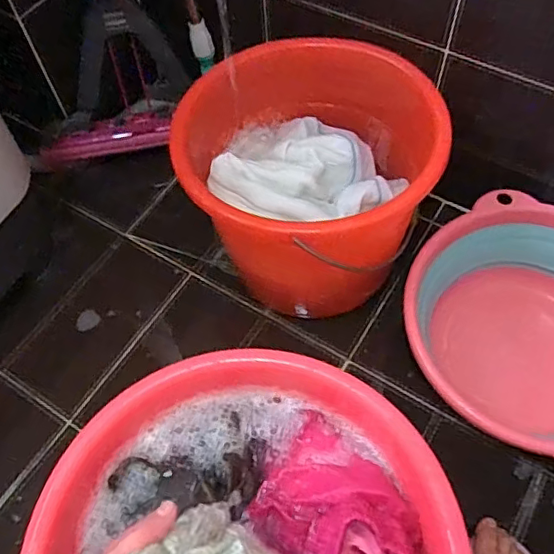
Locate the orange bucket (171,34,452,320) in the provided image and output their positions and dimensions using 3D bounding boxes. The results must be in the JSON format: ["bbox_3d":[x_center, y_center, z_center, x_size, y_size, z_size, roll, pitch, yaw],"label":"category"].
[{"bbox_3d":[0.037,-0.127,0.836,0.318,0.307,0.296,-1,60,1],"label":"orange bucket"}]

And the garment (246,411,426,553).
[{"bbox_3d":[0.057,0.214,0.499,0.150,0.060,0.176,7,60,5],"label":"garment"}]

